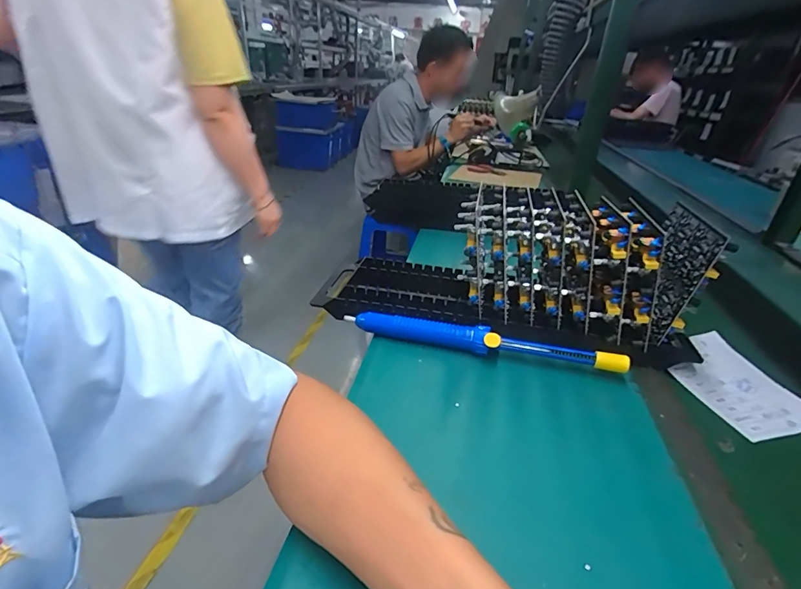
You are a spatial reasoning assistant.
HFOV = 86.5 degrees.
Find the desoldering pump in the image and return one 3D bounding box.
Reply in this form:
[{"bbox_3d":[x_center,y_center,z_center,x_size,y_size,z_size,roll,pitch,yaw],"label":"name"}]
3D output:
[{"bbox_3d":[0.088,0.056,0.495,0.316,0.039,0.029,13,30,15],"label":"desoldering pump"}]

